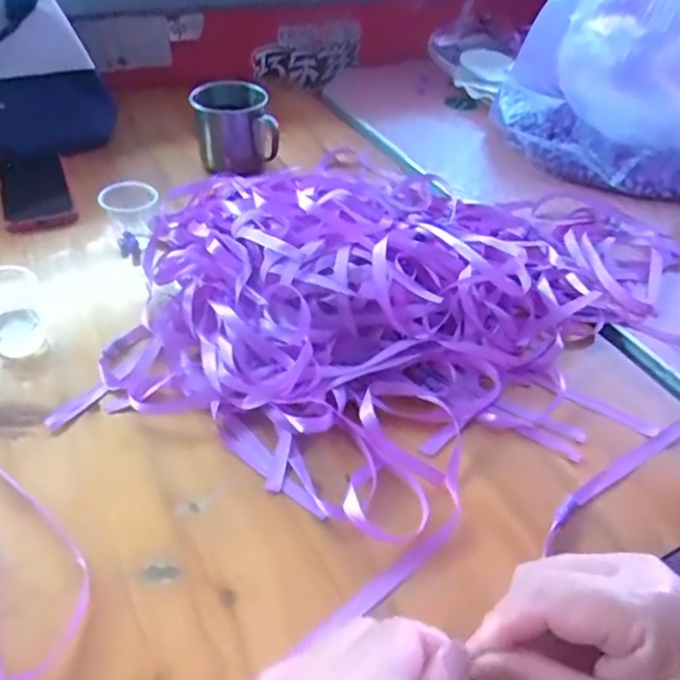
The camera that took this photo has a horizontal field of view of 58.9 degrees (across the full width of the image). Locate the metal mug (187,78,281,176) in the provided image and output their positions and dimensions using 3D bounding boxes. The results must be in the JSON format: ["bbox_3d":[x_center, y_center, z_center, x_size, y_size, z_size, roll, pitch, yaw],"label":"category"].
[{"bbox_3d":[-0.119,-0.238,0.678,0.085,0.076,0.077,-8,42,-12],"label":"metal mug"}]

